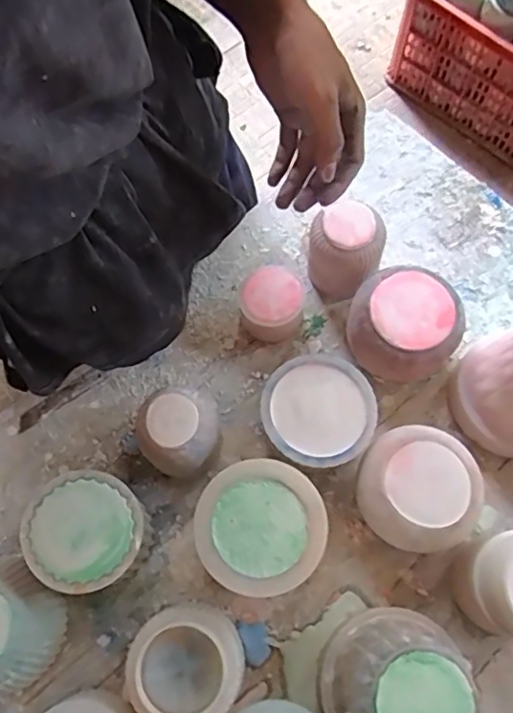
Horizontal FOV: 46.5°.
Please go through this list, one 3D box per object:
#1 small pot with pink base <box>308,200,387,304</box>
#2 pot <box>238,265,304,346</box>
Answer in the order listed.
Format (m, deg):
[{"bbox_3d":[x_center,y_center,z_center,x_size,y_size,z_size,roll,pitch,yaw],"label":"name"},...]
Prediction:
[{"bbox_3d":[0.089,-0.104,0.611,0.073,0.077,0.073,0,70,1],"label":"small pot with pink base"},{"bbox_3d":[0.016,-0.052,0.607,0.061,0.052,0.061,0,70,1],"label":"pot"}]

